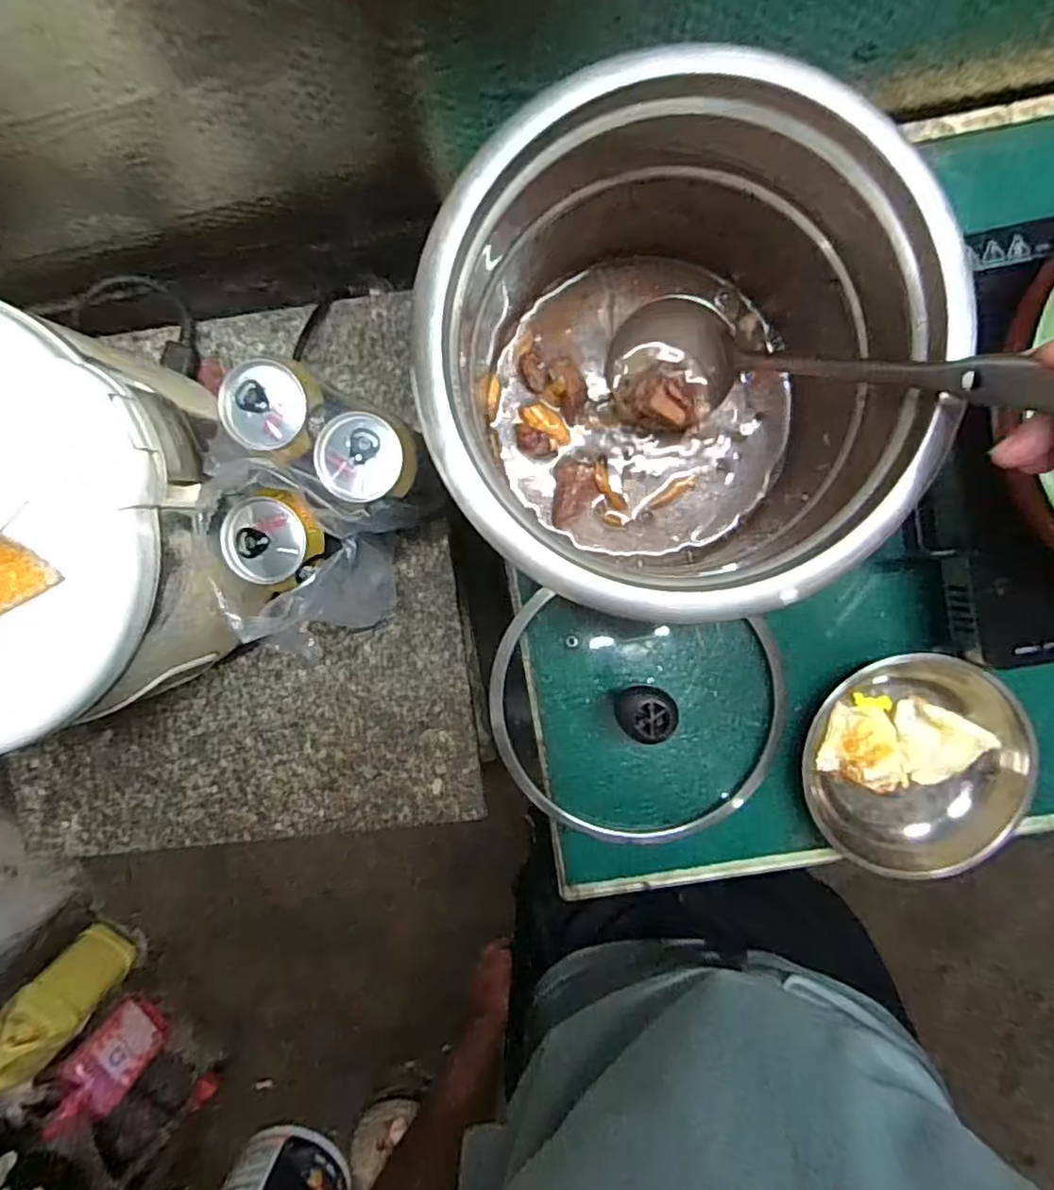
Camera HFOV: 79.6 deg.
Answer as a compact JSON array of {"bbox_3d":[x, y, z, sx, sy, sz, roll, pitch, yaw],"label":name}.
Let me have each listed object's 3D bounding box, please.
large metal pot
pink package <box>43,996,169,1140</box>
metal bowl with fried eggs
[{"bbox_3d":[0.077,-0.127,0.384,0.246,0.180,0.250,0,95,1],"label":"large metal pot"},{"bbox_3d":[-0.854,0.969,1.301,0.049,0.260,0.155,-9,111,25],"label":"pink package"},{"bbox_3d":[0.311,0.134,0.519,0.170,0.073,0.156,0,95,1],"label":"metal bowl with fried eggs"}]

